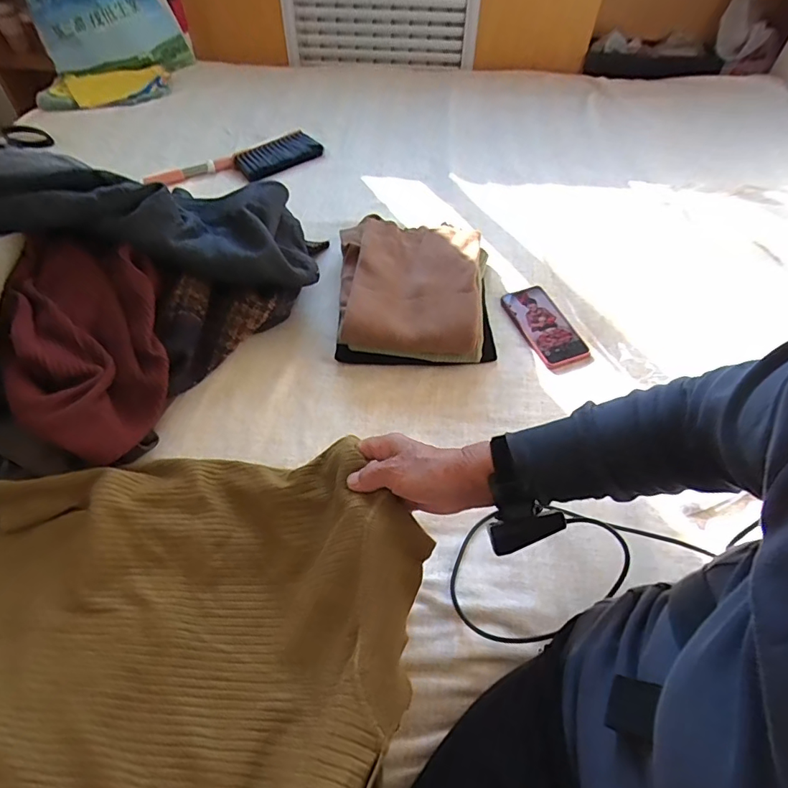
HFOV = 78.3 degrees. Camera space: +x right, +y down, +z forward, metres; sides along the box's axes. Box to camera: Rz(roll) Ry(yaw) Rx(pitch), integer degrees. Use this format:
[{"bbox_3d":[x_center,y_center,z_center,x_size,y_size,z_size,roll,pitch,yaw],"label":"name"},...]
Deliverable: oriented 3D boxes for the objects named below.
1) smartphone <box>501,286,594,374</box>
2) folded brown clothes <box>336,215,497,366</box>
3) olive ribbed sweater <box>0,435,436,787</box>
[{"bbox_3d":[0.249,-0.108,0.803,0.091,0.018,0.176,-21,64,-11],"label":"smartphone"},{"bbox_3d":[0.035,-0.186,0.813,0.248,0.071,0.283,1,51,0],"label":"folded brown clothes"},{"bbox_3d":[-0.234,0.211,0.426,0.481,0.150,0.390,11,54,4],"label":"olive ribbed sweater"}]

